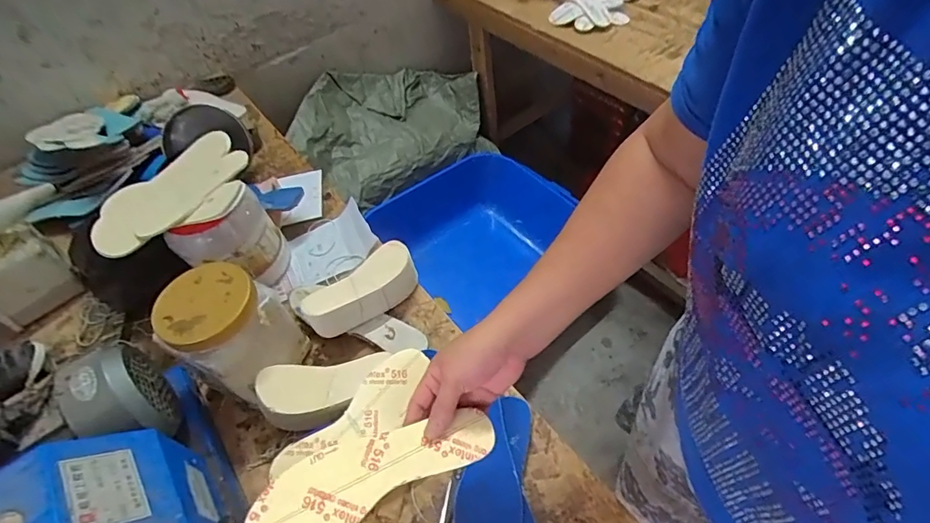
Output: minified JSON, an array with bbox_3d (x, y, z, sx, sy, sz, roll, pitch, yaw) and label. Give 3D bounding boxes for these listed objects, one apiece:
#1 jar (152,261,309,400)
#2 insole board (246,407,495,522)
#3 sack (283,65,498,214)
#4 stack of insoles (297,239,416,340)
[{"bbox_3d":[-0.303,0.092,0.642,0.113,0.147,0.122,-2,55,3],"label":"jar"},{"bbox_3d":[-0.079,0.190,0.439,0.220,0.011,0.071,-19,55,-17],"label":"insole board"},{"bbox_3d":[-0.216,-0.414,1.462,0.591,0.273,0.345,-36,60,-19],"label":"sack"},{"bbox_3d":[-0.153,0.039,0.727,0.178,0.068,0.075,-38,61,-21],"label":"stack of insoles"}]

